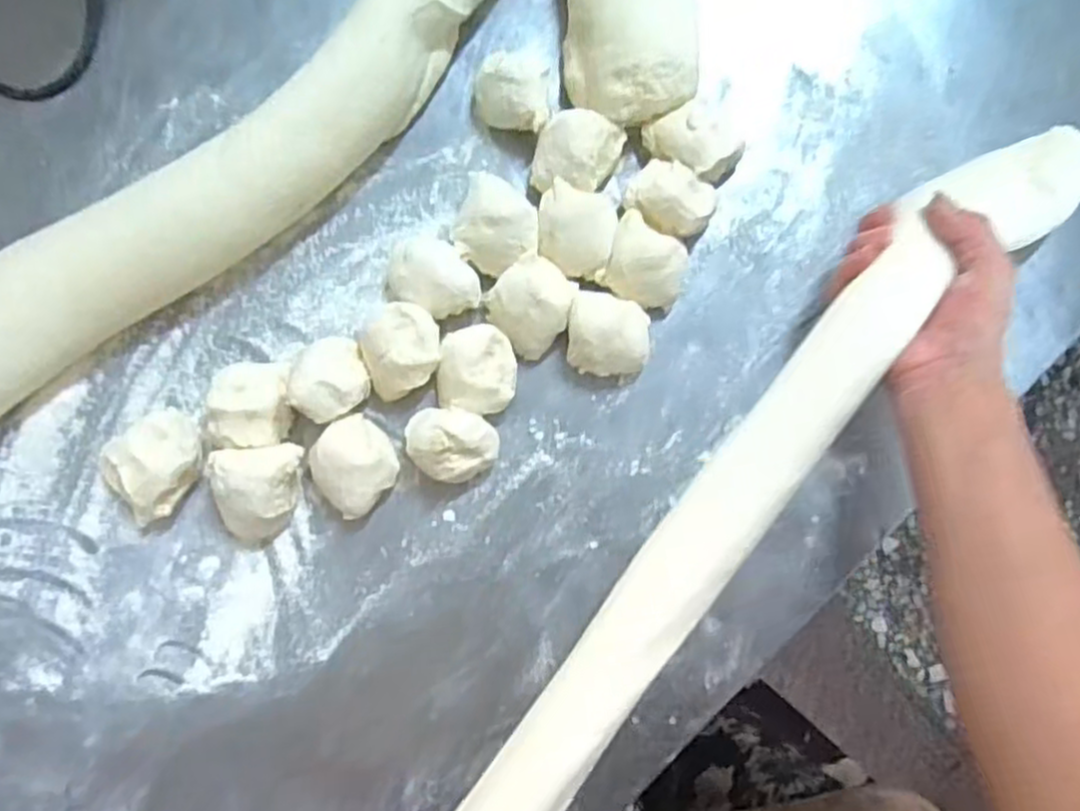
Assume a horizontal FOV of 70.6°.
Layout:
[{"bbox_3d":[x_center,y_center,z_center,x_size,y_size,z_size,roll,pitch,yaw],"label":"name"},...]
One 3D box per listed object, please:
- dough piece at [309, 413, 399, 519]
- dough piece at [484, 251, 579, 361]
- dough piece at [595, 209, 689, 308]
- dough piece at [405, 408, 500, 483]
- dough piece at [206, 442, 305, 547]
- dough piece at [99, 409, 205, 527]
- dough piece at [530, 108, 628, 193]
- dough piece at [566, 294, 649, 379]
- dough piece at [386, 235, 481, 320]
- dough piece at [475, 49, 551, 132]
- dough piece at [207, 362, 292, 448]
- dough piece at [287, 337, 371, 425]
[{"bbox_3d":[-0.112,0.036,0.464,0.049,0.035,0.049,0,85,-3],"label":"dough piece"},{"bbox_3d":[-0.004,-0.063,0.476,0.048,0.033,0.053,41,85,1],"label":"dough piece"},{"bbox_3d":[0.065,-0.085,0.480,0.054,0.036,0.049,31,84,0],"label":"dough piece"},{"bbox_3d":[-0.054,0.021,0.462,0.052,0.046,0.045,42,85,1],"label":"dough piece"},{"bbox_3d":[-0.168,0.054,0.457,0.056,0.039,0.056,-6,86,-3],"label":"dough piece"},{"bbox_3d":[-0.235,0.035,0.459,0.049,0.040,0.064,30,84,0],"label":"dough piece"},{"bbox_3d":[0.024,-0.156,0.484,0.055,0.040,0.048,11,85,-2],"label":"dough piece"},{"bbox_3d":[0.043,-0.042,0.474,0.050,0.037,0.045,7,85,-2],"label":"dough piece"},{"bbox_3d":[-0.065,-0.079,0.480,0.059,0.030,0.042,25,84,-1],"label":"dough piece"},{"bbox_3d":[-0.016,-0.198,0.486,0.051,0.034,0.048,18,85,-1],"label":"dough piece"},{"bbox_3d":[-0.176,0.001,0.463,0.046,0.039,0.053,5,85,-2],"label":"dough piece"},{"bbox_3d":[-0.129,-0.017,0.466,0.045,0.045,0.049,0,85,-3],"label":"dough piece"}]

